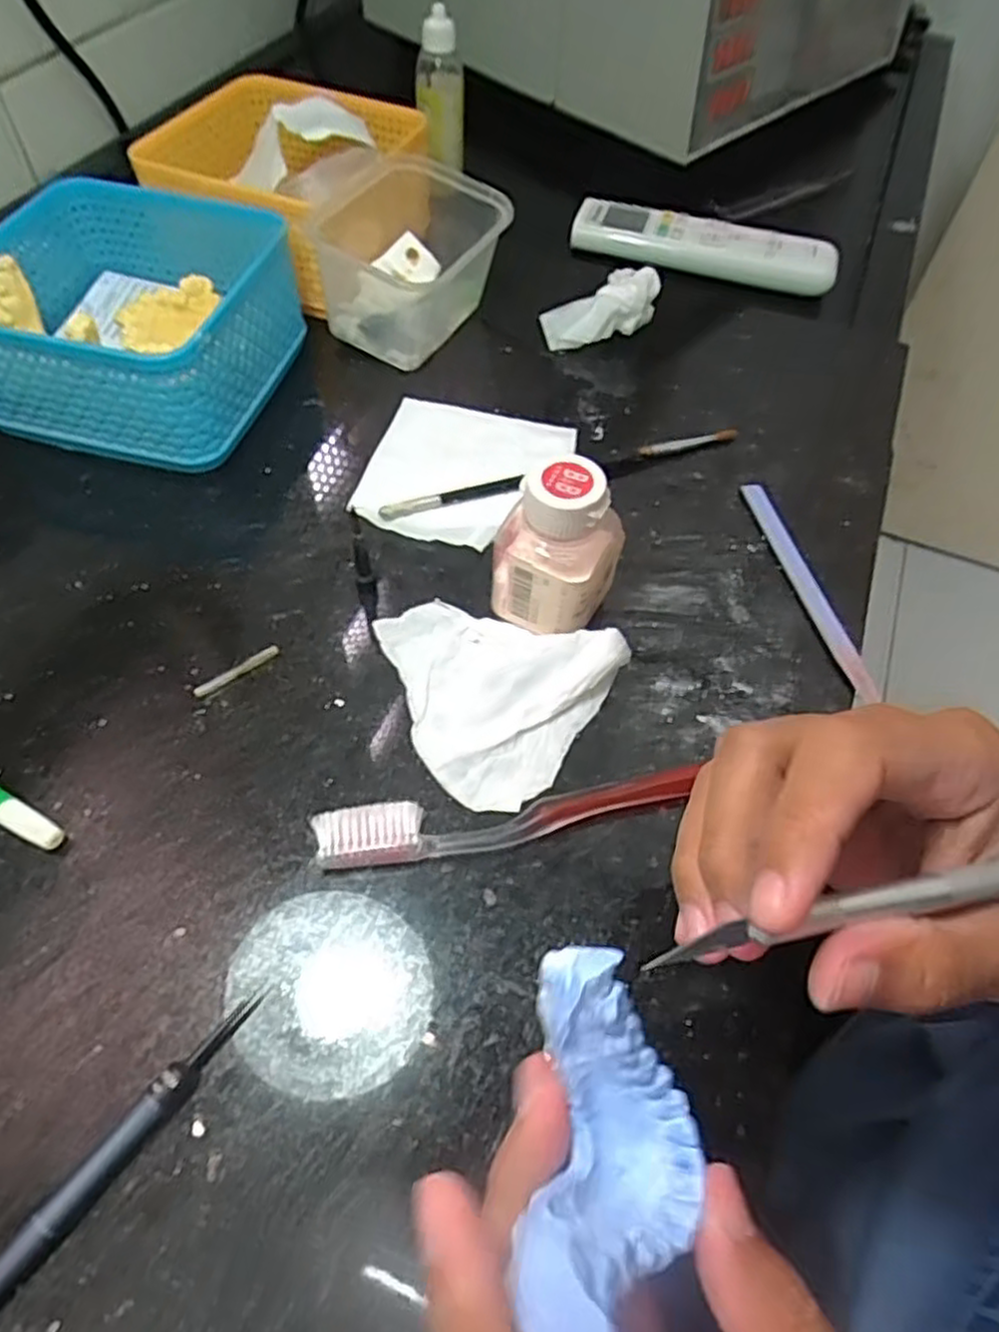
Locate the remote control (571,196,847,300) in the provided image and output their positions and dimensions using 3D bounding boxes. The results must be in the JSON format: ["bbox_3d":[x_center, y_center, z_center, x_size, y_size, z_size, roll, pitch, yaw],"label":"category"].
[{"bbox_3d":[0.141,-0.291,0.523,0.178,0.027,0.037,15,57,8],"label":"remote control"}]

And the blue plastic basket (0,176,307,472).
[{"bbox_3d":[-0.183,-0.172,0.380,0.136,0.065,0.133,9,56,4],"label":"blue plastic basket"}]

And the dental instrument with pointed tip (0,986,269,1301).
[{"bbox_3d":[-0.123,0.153,0.198,0.010,0.009,0.157,33,61,18],"label":"dental instrument with pointed tip"}]

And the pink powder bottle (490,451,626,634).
[{"bbox_3d":[0.022,-0.045,0.296,0.044,0.071,0.037,20,58,10],"label":"pink powder bottle"}]

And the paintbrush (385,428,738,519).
[{"bbox_3d":[0.034,-0.095,0.369,0.188,0.009,0.010,-16,59,-13],"label":"paintbrush"}]

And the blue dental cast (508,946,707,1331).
[{"bbox_3d":[0.026,0.095,0.156,0.039,0.044,0.063,7,56,2],"label":"blue dental cast"}]

